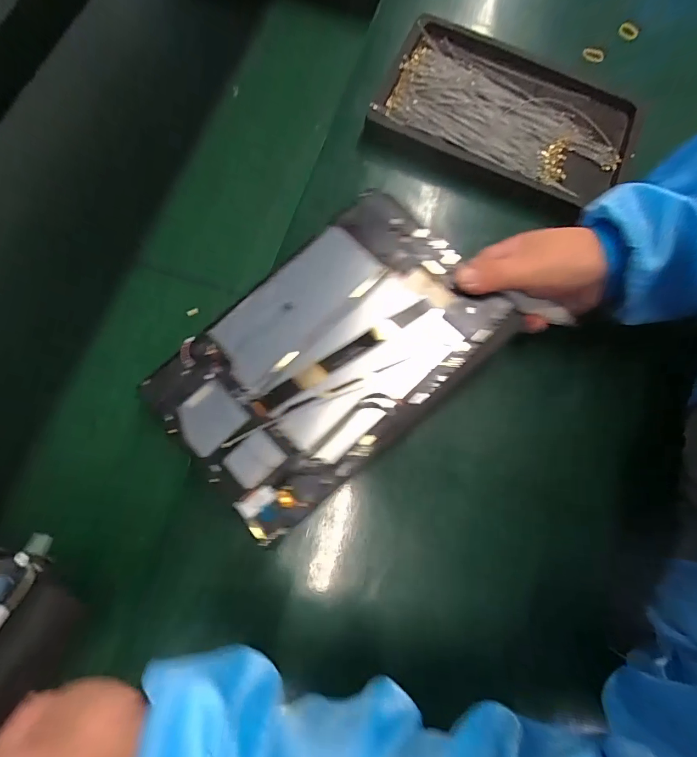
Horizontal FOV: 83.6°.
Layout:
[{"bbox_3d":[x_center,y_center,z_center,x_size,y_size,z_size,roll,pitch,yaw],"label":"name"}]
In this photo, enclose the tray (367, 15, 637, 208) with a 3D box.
[{"bbox_3d":[0.153,-0.257,0.384,0.245,0.032,0.161,23,76,1],"label":"tray"}]

